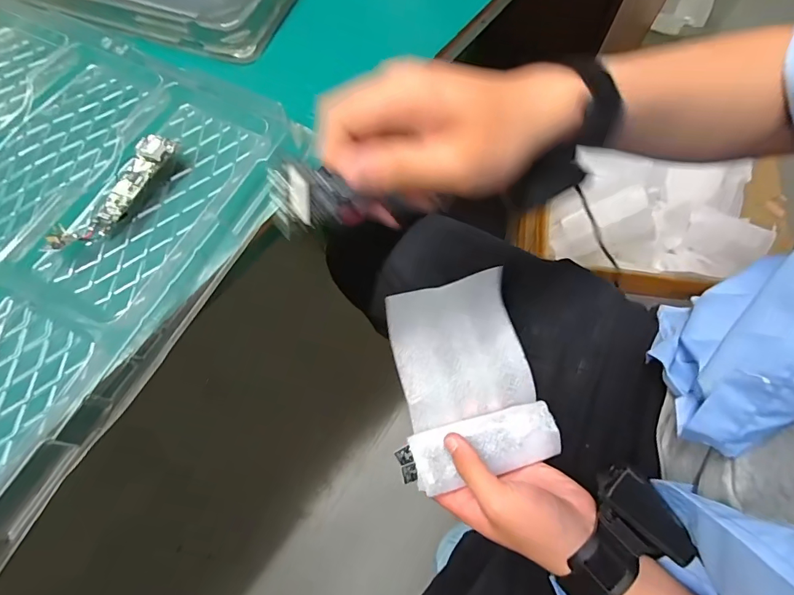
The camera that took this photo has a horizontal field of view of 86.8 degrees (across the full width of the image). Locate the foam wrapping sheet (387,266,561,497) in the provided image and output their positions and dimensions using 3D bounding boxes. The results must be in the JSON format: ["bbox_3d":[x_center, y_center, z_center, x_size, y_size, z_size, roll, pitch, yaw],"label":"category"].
[{"bbox_3d":[0.058,0.066,0.365,0.116,0.025,0.162,-15,70,-3],"label":"foam wrapping sheet"}]

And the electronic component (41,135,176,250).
[{"bbox_3d":[-0.192,-0.069,0.288,0.027,0.017,0.102,33,75,13],"label":"electronic component"}]

